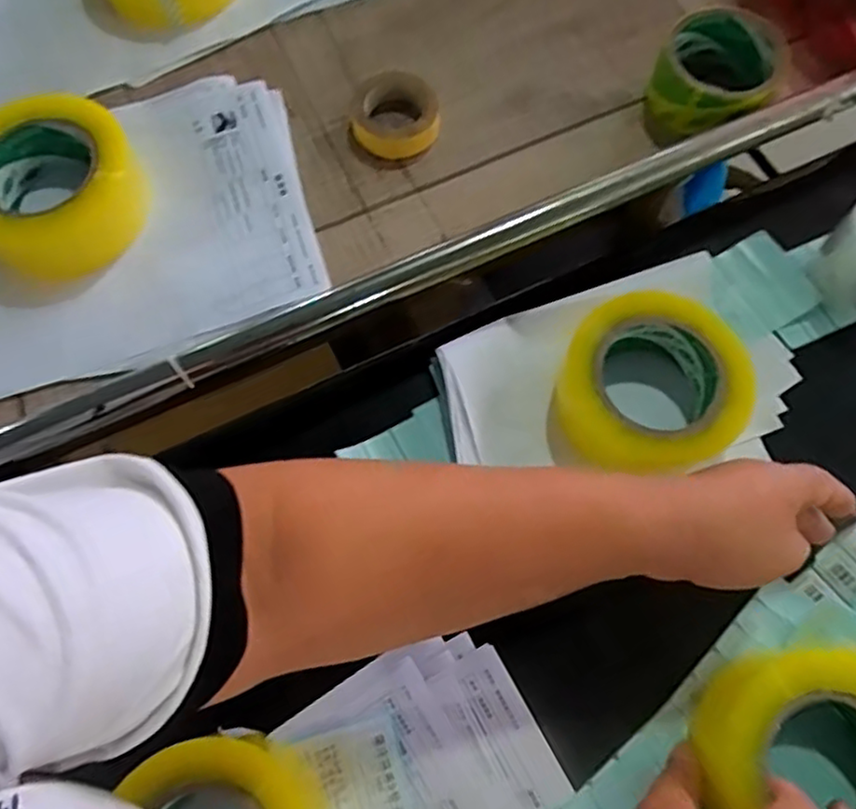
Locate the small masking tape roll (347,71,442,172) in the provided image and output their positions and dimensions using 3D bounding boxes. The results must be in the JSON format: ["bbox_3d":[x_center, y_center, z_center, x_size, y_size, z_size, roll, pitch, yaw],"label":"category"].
[{"bbox_3d":[-0.027,-0.224,0.523,0.071,0.033,0.072,0,70,1],"label":"small masking tape roll"}]

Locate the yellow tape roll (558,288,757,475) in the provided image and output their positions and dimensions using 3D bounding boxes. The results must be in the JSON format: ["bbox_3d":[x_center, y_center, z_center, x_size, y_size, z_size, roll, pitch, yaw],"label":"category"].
[{"bbox_3d":[0.151,-0.014,0.461,0.119,0.056,0.128,0,70,1],"label":"yellow tape roll"}]

